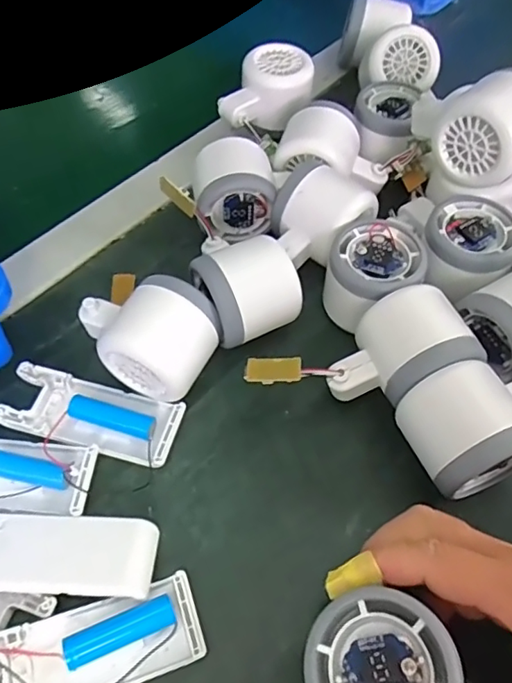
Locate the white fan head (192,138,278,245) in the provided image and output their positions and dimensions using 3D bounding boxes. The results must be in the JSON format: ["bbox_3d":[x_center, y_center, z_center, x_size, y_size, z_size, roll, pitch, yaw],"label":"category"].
[{"bbox_3d":[-0.016,-0.108,0.388,0.055,0.049,0.052,-7,57,-6],"label":"white fan head"}]

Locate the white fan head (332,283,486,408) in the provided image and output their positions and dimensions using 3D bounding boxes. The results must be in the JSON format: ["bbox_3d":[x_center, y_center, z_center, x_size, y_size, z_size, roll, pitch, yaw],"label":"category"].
[{"bbox_3d":[0.082,0.008,0.320,0.082,0.052,0.057,-18,59,-13],"label":"white fan head"}]

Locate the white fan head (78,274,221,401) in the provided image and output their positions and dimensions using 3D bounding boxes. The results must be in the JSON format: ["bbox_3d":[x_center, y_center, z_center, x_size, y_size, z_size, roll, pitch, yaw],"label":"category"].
[{"bbox_3d":[-0.066,-0.005,0.320,0.079,0.059,0.054,26,60,15],"label":"white fan head"}]

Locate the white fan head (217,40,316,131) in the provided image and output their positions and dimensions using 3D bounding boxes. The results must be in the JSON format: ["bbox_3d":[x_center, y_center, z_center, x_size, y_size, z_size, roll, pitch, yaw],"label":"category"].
[{"bbox_3d":[0.007,-0.206,0.444,0.077,0.043,0.050,-26,61,-17],"label":"white fan head"}]

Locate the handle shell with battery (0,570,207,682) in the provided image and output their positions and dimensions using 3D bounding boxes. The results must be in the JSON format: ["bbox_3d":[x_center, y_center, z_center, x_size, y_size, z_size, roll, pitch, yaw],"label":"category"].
[{"bbox_3d":[-0.077,0.142,0.247,0.101,0.026,0.039,-16,59,-12],"label":"handle shell with battery"}]

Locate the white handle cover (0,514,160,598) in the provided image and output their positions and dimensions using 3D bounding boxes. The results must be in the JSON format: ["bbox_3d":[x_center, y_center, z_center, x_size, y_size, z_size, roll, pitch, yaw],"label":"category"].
[{"bbox_3d":[-0.103,0.108,0.271,0.101,0.014,0.040,4,44,-3],"label":"white handle cover"}]

